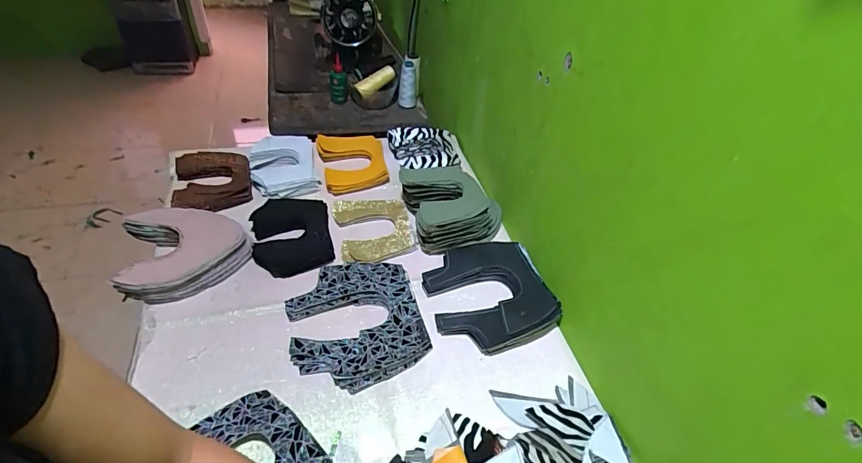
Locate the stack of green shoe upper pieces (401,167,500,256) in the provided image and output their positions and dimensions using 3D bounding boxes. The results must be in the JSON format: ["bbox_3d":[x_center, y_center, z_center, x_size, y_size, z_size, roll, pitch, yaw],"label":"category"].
[{"bbox_3d":[0.039,-0.055,0.823,0.167,0.064,0.181,-9,46,-17],"label":"stack of green shoe upper pieces"}]

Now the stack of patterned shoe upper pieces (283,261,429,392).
[{"bbox_3d":[-0.110,0.130,0.648,0.183,0.027,0.197,-10,46,-17],"label":"stack of patterned shoe upper pieces"}]

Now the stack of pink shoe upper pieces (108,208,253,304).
[{"bbox_3d":[-0.384,0.024,0.701,0.177,0.045,0.169,-11,47,-19],"label":"stack of pink shoe upper pieces"}]

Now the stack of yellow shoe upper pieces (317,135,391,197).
[{"bbox_3d":[-0.159,-0.144,0.919,0.131,0.039,0.151,-10,47,-18],"label":"stack of yellow shoe upper pieces"}]

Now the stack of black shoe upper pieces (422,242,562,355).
[{"bbox_3d":[0.090,0.092,0.702,0.181,0.031,0.196,-9,46,-17],"label":"stack of black shoe upper pieces"}]

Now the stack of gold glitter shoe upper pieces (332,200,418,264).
[{"bbox_3d":[-0.101,-0.010,0.800,0.133,0.015,0.158,-9,46,-17],"label":"stack of gold glitter shoe upper pieces"}]

